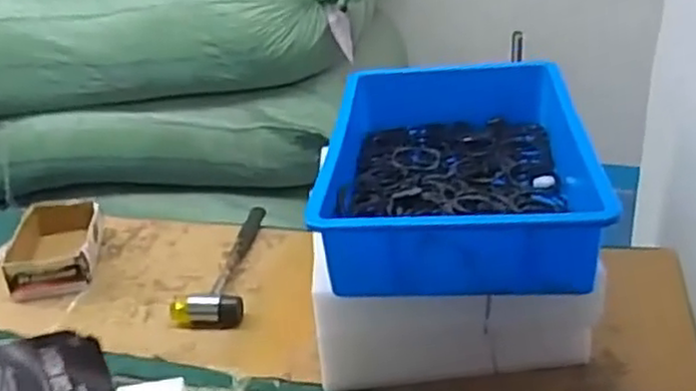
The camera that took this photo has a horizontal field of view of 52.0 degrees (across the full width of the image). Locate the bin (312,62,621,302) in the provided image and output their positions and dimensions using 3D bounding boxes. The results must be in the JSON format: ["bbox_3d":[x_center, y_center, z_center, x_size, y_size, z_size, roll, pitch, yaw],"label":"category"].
[{"bbox_3d":[0.121,-0.044,0.817,0.283,0.088,0.420,-5,28,9],"label":"bin"}]

